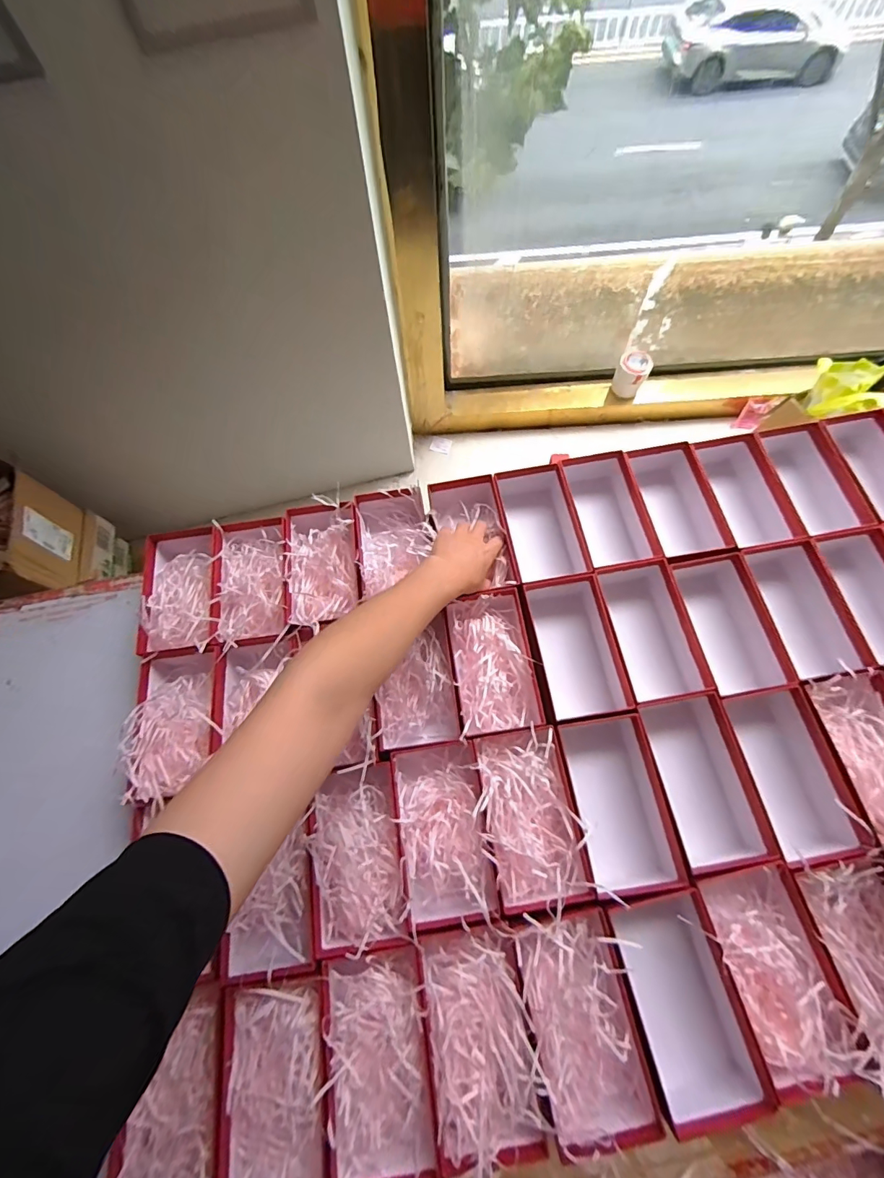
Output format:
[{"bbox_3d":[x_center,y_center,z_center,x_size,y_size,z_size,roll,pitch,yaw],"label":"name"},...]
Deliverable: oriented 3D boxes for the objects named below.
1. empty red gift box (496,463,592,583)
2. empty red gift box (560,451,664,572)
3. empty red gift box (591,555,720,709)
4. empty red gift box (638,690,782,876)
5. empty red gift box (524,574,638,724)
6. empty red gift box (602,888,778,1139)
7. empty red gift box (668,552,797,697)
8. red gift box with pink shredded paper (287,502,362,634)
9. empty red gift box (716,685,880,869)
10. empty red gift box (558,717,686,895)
[{"bbox_3d":[0.127,-0.081,0.592,0.095,0.066,0.168,-9,69,-1],"label":"empty red gift box"},{"bbox_3d":[0.215,-0.092,0.594,0.100,0.074,0.160,-10,69,-1],"label":"empty red gift box"},{"bbox_3d":[0.247,0.055,0.546,0.100,0.084,0.164,-10,69,-1],"label":"empty red gift box"},{"bbox_3d":[0.274,0.206,0.490,0.096,0.093,0.160,-8,69,-1],"label":"empty red gift box"},{"bbox_3d":[0.155,0.070,0.543,0.092,0.073,0.172,-9,69,-1],"label":"empty red gift box"},{"bbox_3d":[0.215,0.374,0.419,0.096,0.071,0.168,-12,69,-2],"label":"empty red gift box"},{"bbox_3d":[0.340,0.041,0.544,0.096,0.078,0.163,-12,69,-2],"label":"empty red gift box"},{"bbox_3d":[-0.149,-0.029,0.571,0.087,0.052,0.161,-7,69,0],"label":"red gift box with pink shredded paper"},{"bbox_3d":[0.360,0.198,0.489,0.094,0.095,0.163,-11,69,-2],"label":"empty red gift box"},{"bbox_3d":[0.183,0.221,0.473,0.094,0.063,0.160,-7,69,0],"label":"empty red gift box"}]

